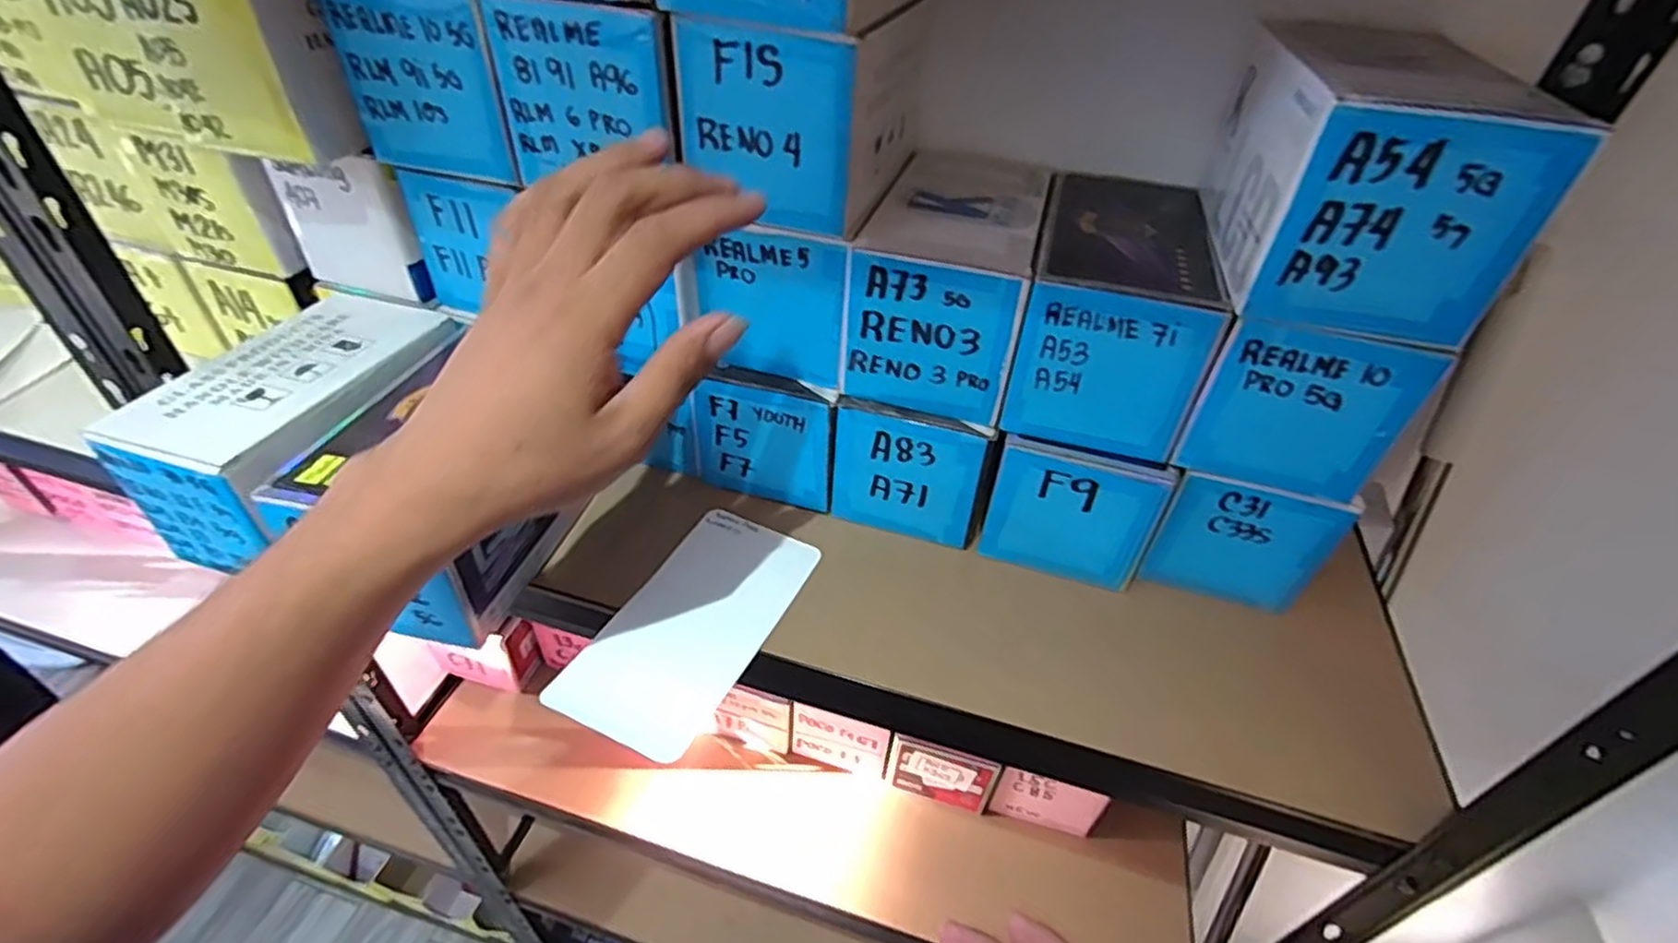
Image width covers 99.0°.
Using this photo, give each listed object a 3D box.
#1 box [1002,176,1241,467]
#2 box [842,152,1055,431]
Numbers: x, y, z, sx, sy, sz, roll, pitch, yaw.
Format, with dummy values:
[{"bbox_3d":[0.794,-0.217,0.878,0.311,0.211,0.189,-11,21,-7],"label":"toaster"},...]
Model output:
[{"bbox_3d":[0.162,-0.102,0.439,0.093,0.094,0.164,13,42,9],"label":"box"},{"bbox_3d":[0.072,-0.124,0.458,0.094,0.094,0.169,13,42,9],"label":"box"}]

